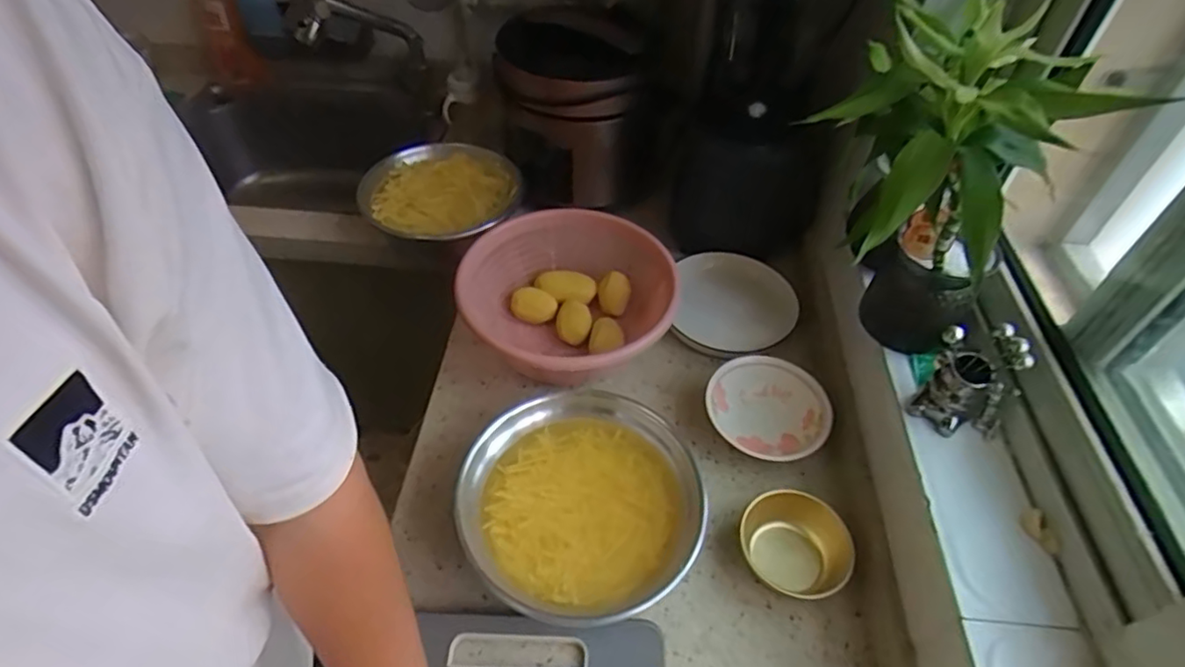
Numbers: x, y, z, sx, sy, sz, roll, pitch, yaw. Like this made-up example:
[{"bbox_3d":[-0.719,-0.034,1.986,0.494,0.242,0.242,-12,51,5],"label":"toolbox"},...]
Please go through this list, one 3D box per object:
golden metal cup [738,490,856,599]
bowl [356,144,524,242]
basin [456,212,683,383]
[{"bbox_3d":[0.220,0.231,0.675,0.101,0.049,0.112,-31,57,-24],"label":"golden metal cup"},{"bbox_3d":[-0.244,-0.231,0.989,0.230,0.048,0.210,0,50,0],"label":"bowl"},{"bbox_3d":[-0.025,-0.043,0.855,0.243,0.121,0.271,-27,55,-21],"label":"basin"}]

